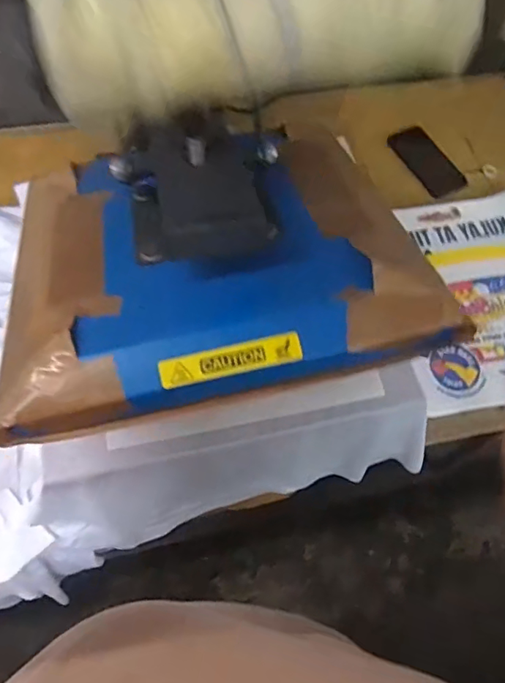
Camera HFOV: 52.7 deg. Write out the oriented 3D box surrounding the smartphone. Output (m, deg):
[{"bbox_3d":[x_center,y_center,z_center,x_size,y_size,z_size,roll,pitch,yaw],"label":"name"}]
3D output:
[{"bbox_3d":[0.334,-0.346,0.977,0.084,0.014,0.178,-20,67,-12],"label":"smartphone"}]

